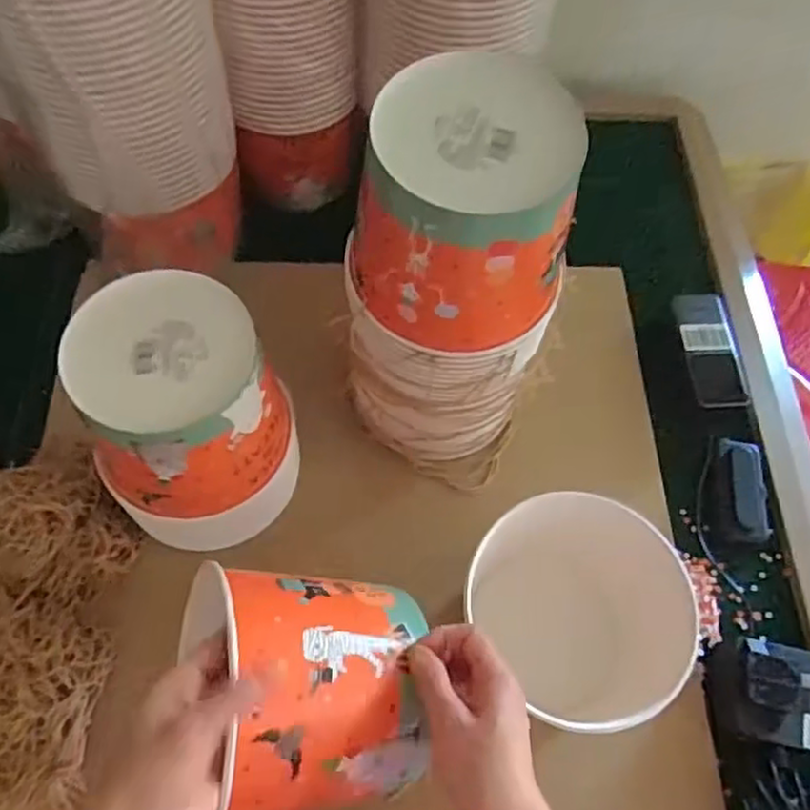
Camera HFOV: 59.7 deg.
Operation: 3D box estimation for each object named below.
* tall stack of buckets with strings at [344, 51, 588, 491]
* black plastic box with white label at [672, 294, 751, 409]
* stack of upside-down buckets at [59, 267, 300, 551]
[{"bbox_3d":[0.041,-0.072,0.564,0.148,0.346,0.134,28,65,10],"label":"tall stack of buckets with strings"},{"bbox_3d":[0.313,-0.056,0.719,0.066,0.014,0.119,-3,72,-16],"label":"black plastic box with white label"},{"bbox_3d":[-0.166,0.016,0.568,0.137,0.216,0.139,5,63,-1],"label":"stack of upside-down buckets"}]

